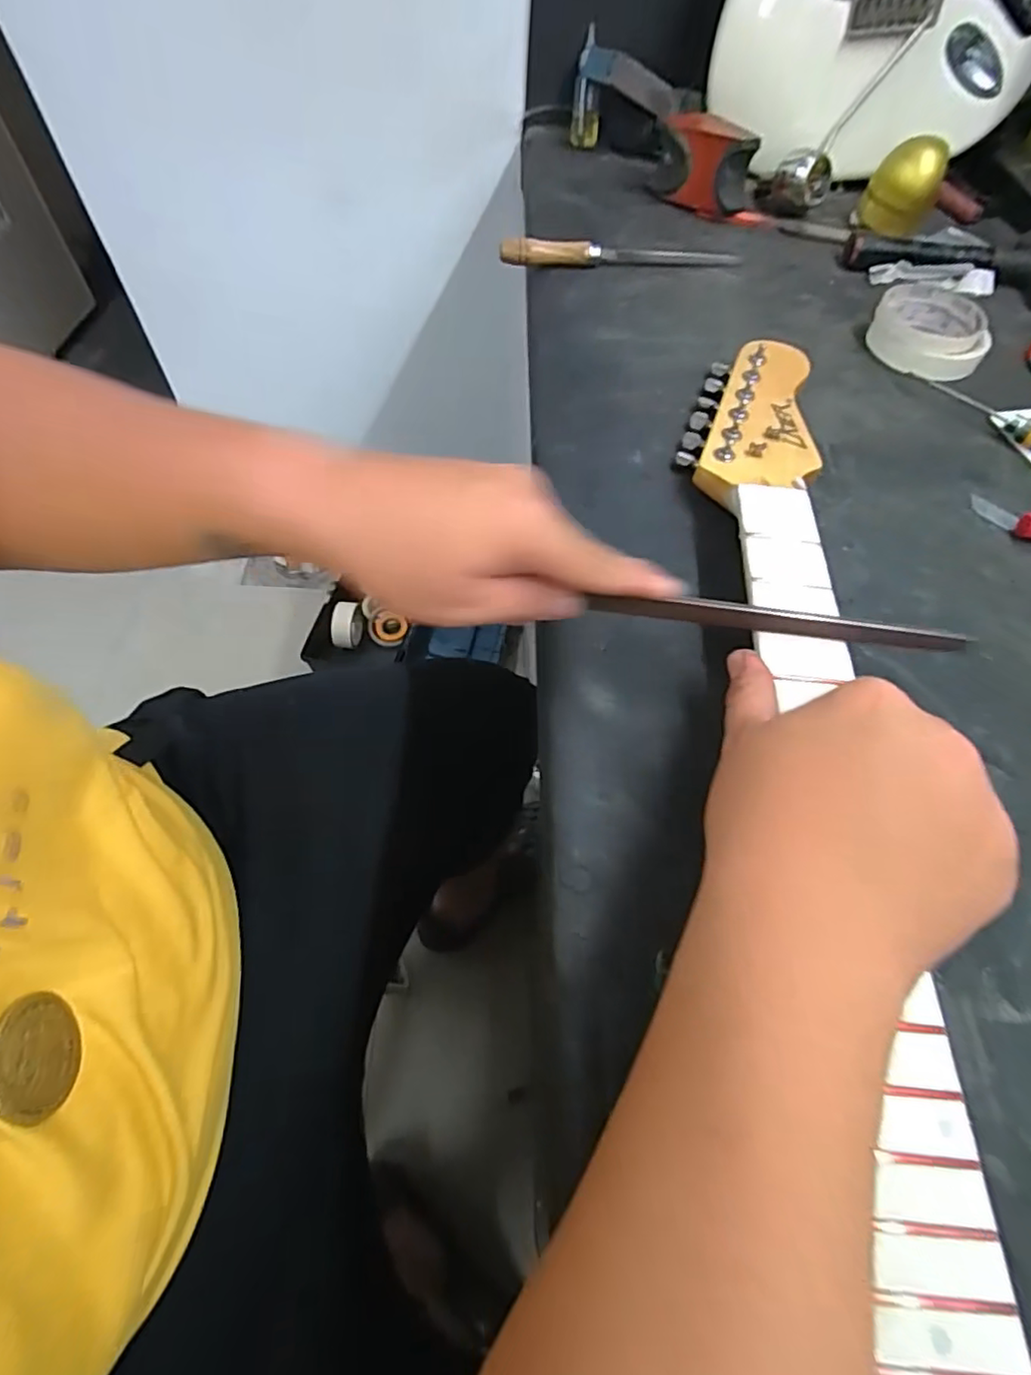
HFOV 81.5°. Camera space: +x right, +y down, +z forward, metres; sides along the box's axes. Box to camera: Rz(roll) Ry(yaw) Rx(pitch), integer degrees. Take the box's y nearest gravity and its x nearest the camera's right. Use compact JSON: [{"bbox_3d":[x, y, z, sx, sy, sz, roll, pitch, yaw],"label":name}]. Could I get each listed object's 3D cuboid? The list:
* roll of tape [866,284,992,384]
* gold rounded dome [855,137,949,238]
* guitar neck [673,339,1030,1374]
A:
[{"bbox_3d":[0.353,-0.302,0.511,0.092,0.032,0.103,33,63,17],"label":"roll of tape"},{"bbox_3d":[0.393,-0.506,0.605,0.064,0.071,0.055,28,62,14],"label":"gold rounded dome"},{"bbox_3d":[0.149,0.013,0.297,0.082,0.034,0.633,4,58,0],"label":"guitar neck"}]

